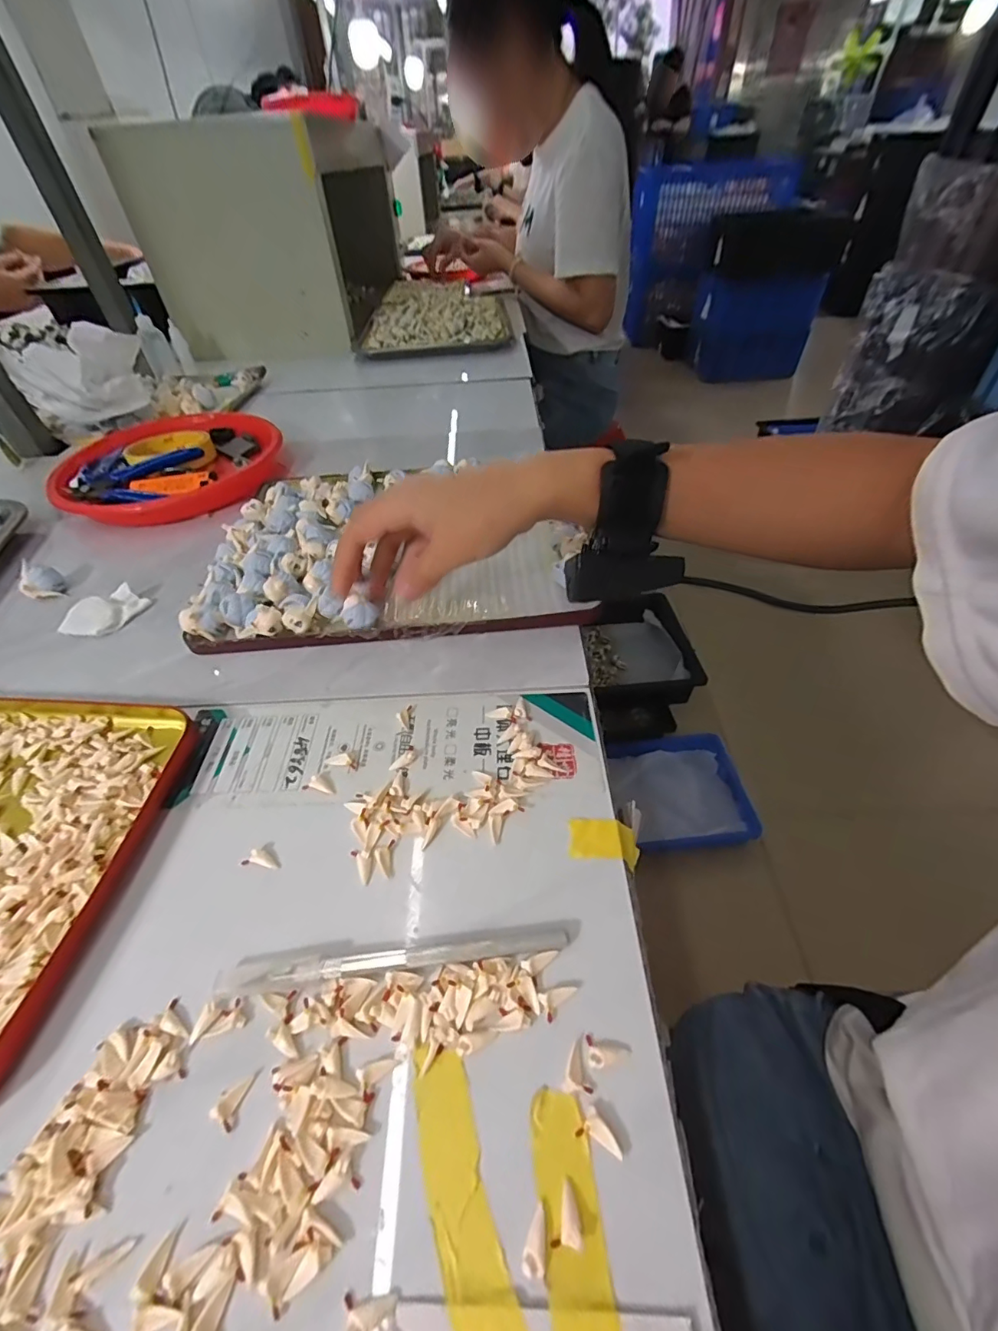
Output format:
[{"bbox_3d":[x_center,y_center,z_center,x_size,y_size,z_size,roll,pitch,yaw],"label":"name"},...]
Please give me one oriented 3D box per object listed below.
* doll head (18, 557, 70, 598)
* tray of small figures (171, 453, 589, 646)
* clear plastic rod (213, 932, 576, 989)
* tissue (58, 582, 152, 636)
[{"bbox_3d":[-0.370,-0.070,0.408,0.025,0.022,0.025,-21,49,-16],"label":"doll head"},{"bbox_3d":[-0.084,-0.112,0.426,0.278,0.027,0.233,-5,47,0],"label":"tray of small figures"},{"bbox_3d":[-0.044,0.127,0.219,0.145,0.006,0.010,-6,47,-2],"label":"clear plastic rod"},{"bbox_3d":[-0.301,-0.042,0.386,0.035,0.014,0.051,15,50,17],"label":"tissue"}]

